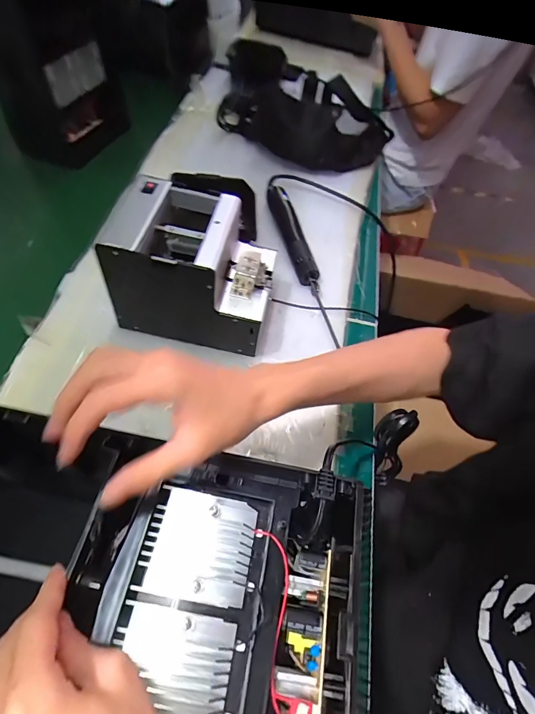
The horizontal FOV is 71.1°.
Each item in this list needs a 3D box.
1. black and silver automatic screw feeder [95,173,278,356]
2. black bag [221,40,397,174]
[{"bbox_3d":[-0.086,-0.108,0.464,0.176,0.150,0.130,10,57,2],"label":"black and silver automatic screw feeder"},{"bbox_3d":[0.070,-0.470,0.747,0.324,0.155,0.153,27,59,12],"label":"black bag"}]

